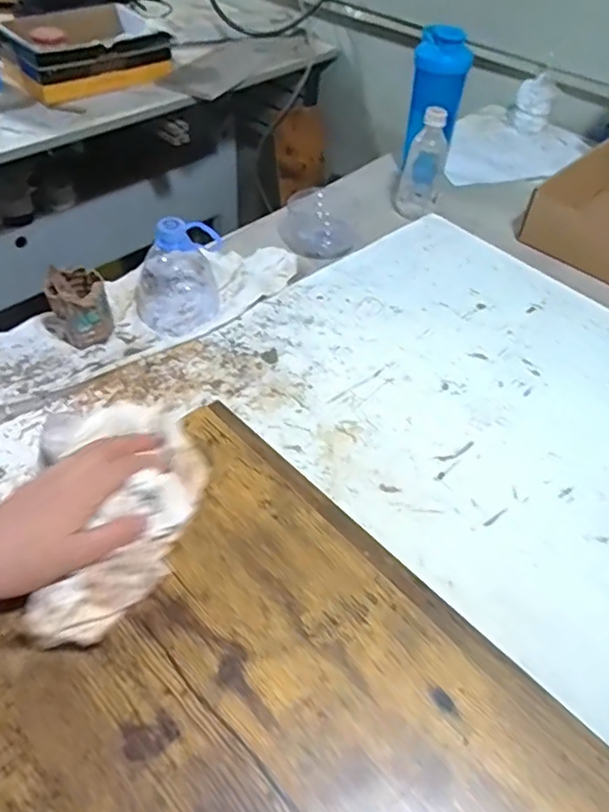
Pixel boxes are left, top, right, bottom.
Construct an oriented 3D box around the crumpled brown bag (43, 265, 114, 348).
[{"bbox_3d":[-0.269,-0.118,0.716,0.069,0.073,0.078,-19,51,-22],"label":"crumpled brown bag"}]

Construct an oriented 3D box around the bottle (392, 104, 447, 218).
[{"bbox_3d":[0.179,-0.366,0.923,0.067,0.160,0.051,8,46,2],"label":"bottle"}]

